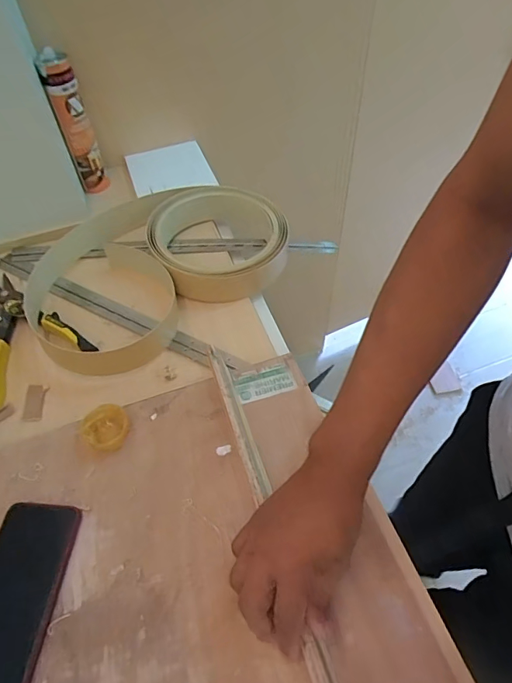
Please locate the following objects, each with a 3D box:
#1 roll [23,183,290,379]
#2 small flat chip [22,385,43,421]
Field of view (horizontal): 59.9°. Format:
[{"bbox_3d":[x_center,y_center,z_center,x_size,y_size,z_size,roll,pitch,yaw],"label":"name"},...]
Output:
[{"bbox_3d":[-0.156,-0.128,0.679,0.394,0.065,0.296,-34,58,-20],"label":"roll"},{"bbox_3d":[-0.282,0.078,0.563,0.021,0.009,0.050,-9,53,-3],"label":"small flat chip"}]

